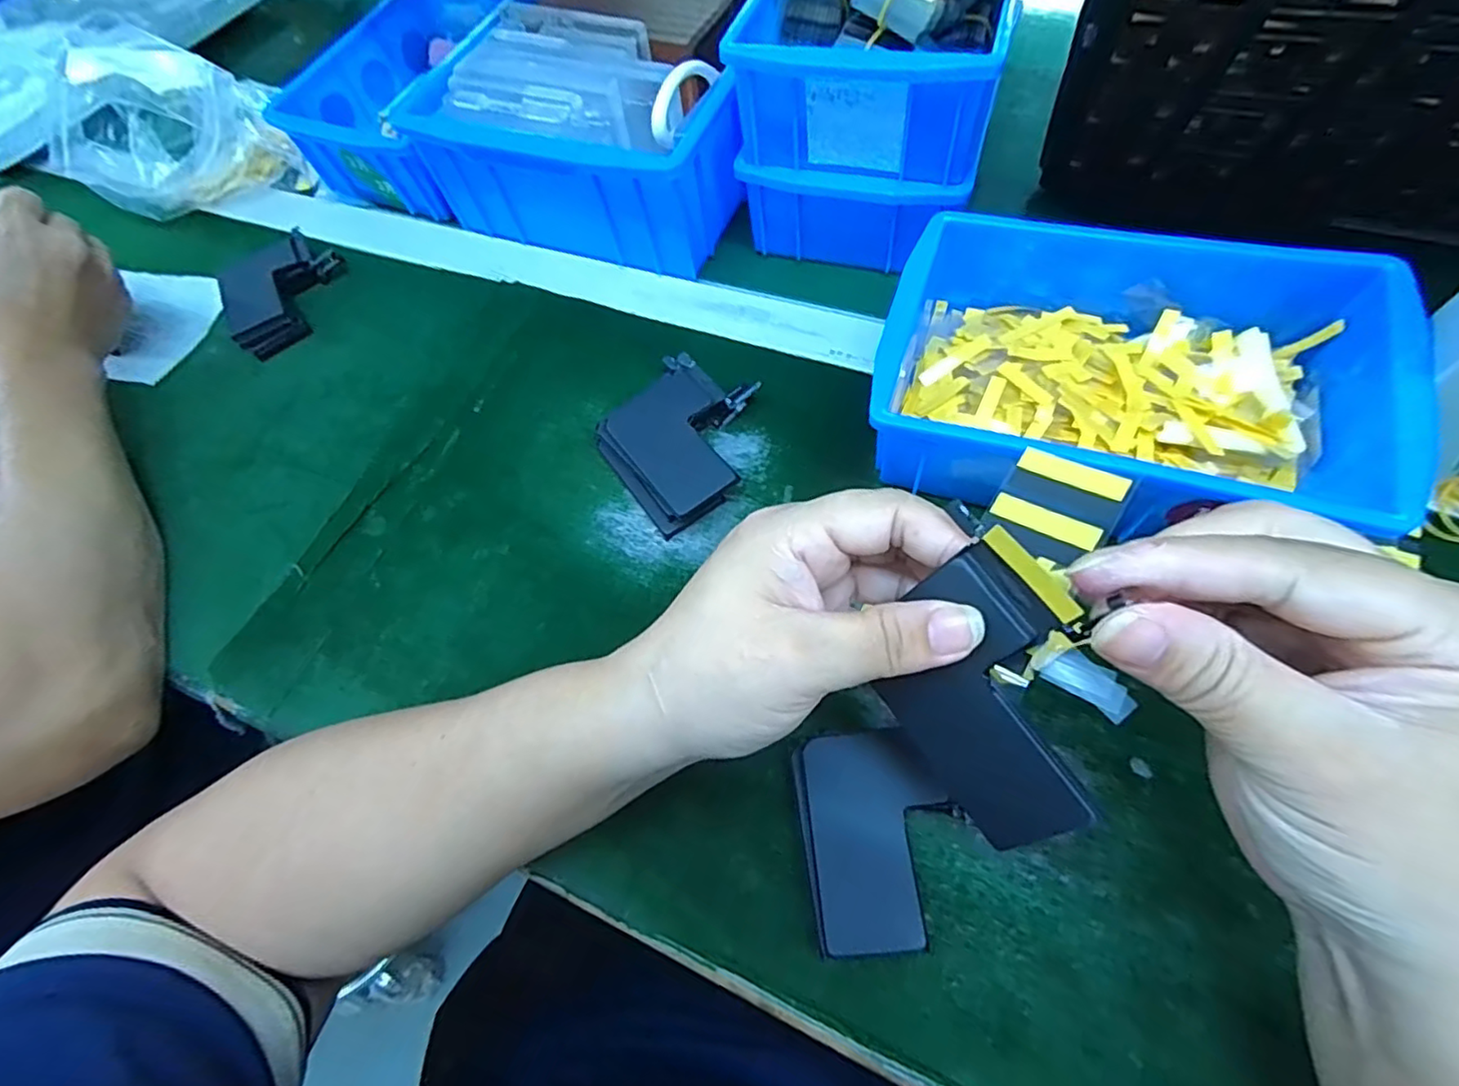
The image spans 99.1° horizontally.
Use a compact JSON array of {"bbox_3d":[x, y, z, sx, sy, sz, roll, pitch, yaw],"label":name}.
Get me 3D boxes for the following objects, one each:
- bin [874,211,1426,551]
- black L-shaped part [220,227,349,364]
[{"bbox_3d":[0.176,-0.081,0.289,0.200,0.054,0.144,14,66,14],"label":"bin"},{"bbox_3d":[-0.304,-0.172,0.424,0.070,0.021,0.086,38,74,22],"label":"black L-shaped part"}]

